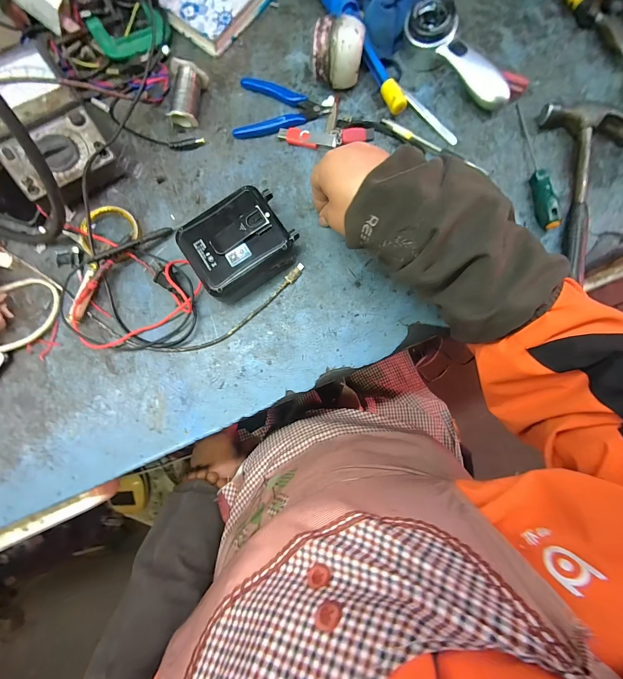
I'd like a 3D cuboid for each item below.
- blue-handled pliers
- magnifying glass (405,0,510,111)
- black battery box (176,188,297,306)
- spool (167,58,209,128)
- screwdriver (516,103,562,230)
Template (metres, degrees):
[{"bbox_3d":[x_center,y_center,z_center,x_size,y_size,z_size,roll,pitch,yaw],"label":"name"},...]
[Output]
[{"bbox_3d":[-0.038,-0.291,0.383,0.116,0.010,0.078,10,83,5],"label":"blue-handled pliers"},{"bbox_3d":[0.177,-0.337,0.355,0.149,0.024,0.046,42,87,-6],"label":"magnifying glass"},{"bbox_3d":[-0.081,-0.108,0.344,0.114,0.052,0.091,-35,82,-1],"label":"black battery box"},{"bbox_3d":[-0.158,-0.310,0.381,0.037,0.031,0.067,11,95,5],"label":"spool"},{"bbox_3d":[0.263,-0.207,0.349,0.016,0.020,0.162,-6,82,3],"label":"screwdriver"}]

